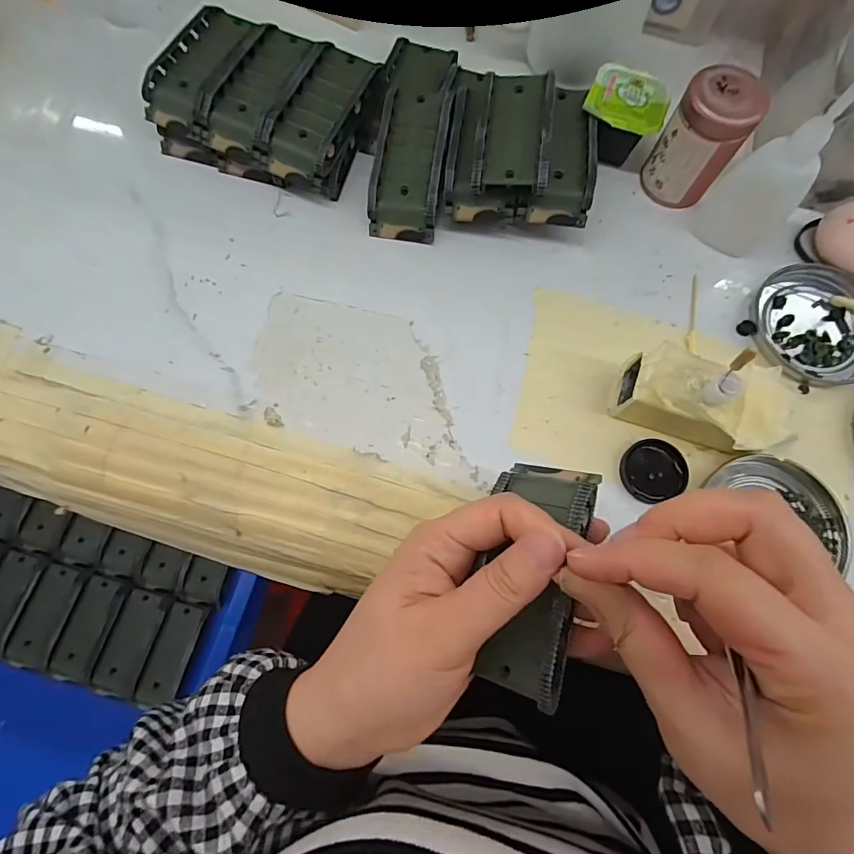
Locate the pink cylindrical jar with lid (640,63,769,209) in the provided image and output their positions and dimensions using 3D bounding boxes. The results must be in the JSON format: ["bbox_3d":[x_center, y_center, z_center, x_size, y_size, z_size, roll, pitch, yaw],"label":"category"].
[{"bbox_3d":[0.168,-0.176,0.292,0.044,0.067,0.037,34,77,9],"label":"pink cylindrical jar with lid"}]

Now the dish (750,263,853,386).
[{"bbox_3d":[0.242,-0.064,0.291,0.079,0.008,0.075,0,74,0],"label":"dish"}]

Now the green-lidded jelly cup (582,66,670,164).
[{"bbox_3d":[0.127,-0.202,0.312,0.049,0.040,0.045,0,74,0],"label":"green-lidded jelly cup"}]

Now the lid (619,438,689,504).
[{"bbox_3d":[0.128,0.025,0.266,0.035,0.005,0.034,0,74,0],"label":"lid"}]

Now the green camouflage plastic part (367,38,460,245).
[{"bbox_3d":[-0.008,-0.196,0.314,0.046,0.031,0.143,6,74,1],"label":"green camouflage plastic part"}]

